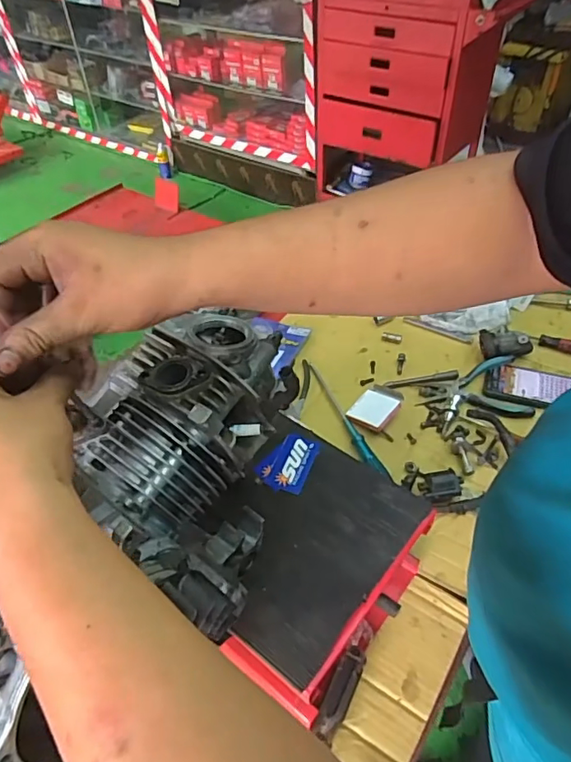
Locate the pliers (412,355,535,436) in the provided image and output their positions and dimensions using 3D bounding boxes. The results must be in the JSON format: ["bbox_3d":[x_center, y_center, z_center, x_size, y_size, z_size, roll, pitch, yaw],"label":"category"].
[{"bbox_3d":[0.319,0.020,0.883,0.177,0.021,0.123,-9,46,-7],"label":"pliers"}]

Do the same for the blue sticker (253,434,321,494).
[{"bbox_3d":[0.004,0.095,0.618,0.059,0.006,0.075,18,49,19],"label":"blue sticker"}]

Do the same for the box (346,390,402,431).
[{"bbox_3d":[0.143,0.048,0.855,0.066,0.017,0.069,30,54,28],"label":"box"}]

